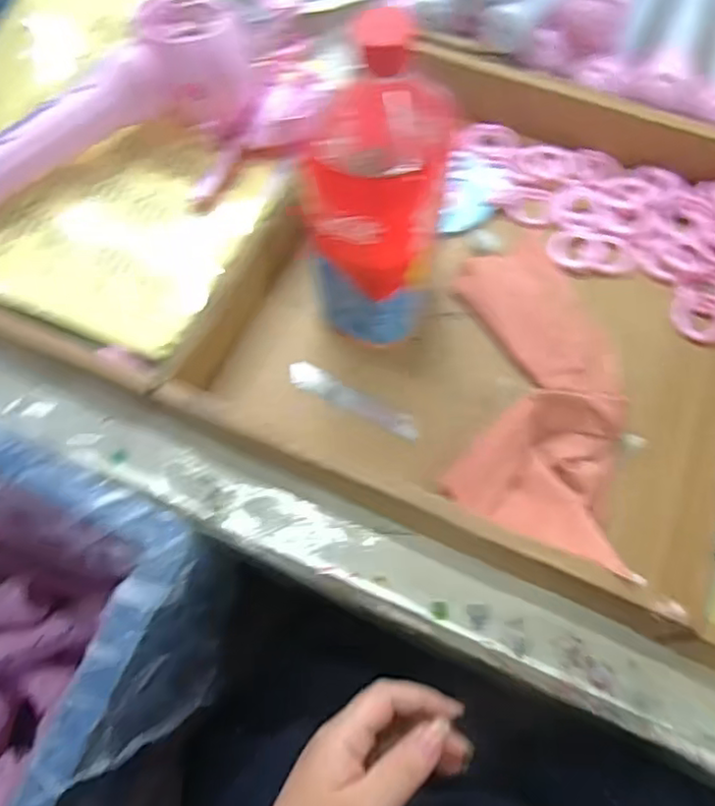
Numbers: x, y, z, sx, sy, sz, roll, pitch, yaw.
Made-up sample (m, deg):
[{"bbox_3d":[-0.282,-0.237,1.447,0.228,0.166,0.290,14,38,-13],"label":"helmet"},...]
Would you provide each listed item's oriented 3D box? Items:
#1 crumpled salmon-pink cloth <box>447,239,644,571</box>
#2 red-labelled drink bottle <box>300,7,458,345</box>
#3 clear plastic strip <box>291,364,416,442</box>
[{"bbox_3d":[0.125,-0.020,0.444,0.116,0.040,0.256,6,69,4],"label":"crumpled salmon-pink cloth"},{"bbox_3d":[0.011,-0.111,0.389,0.071,0.215,0.067,0,66,1],"label":"red-labelled drink bottle"},{"bbox_3d":[-0.002,-0.002,0.460,0.100,0.004,0.022,27,50,9],"label":"clear plastic strip"}]

